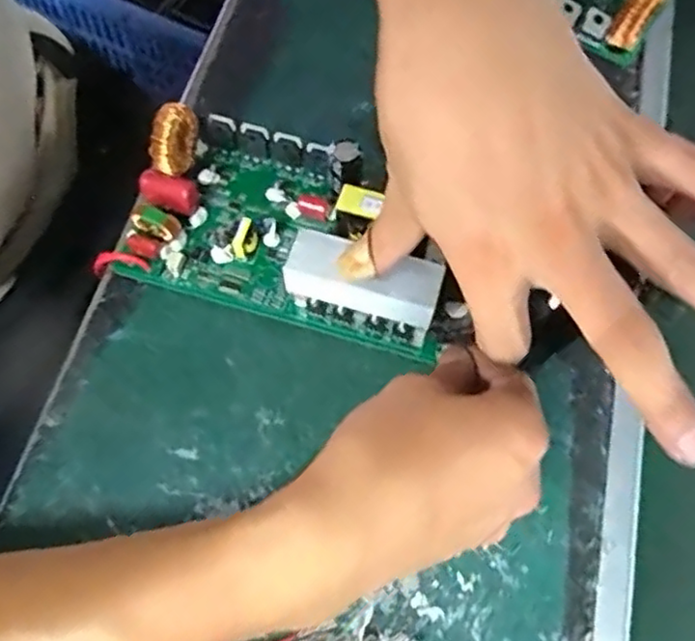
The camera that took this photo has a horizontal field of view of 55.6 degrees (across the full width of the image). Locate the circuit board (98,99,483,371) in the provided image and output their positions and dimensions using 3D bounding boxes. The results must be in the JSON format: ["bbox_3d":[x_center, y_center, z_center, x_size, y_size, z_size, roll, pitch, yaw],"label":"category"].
[{"bbox_3d":[-0.025,-0.055,0.337,0.184,0.055,0.100,17,67,6],"label":"circuit board"}]

